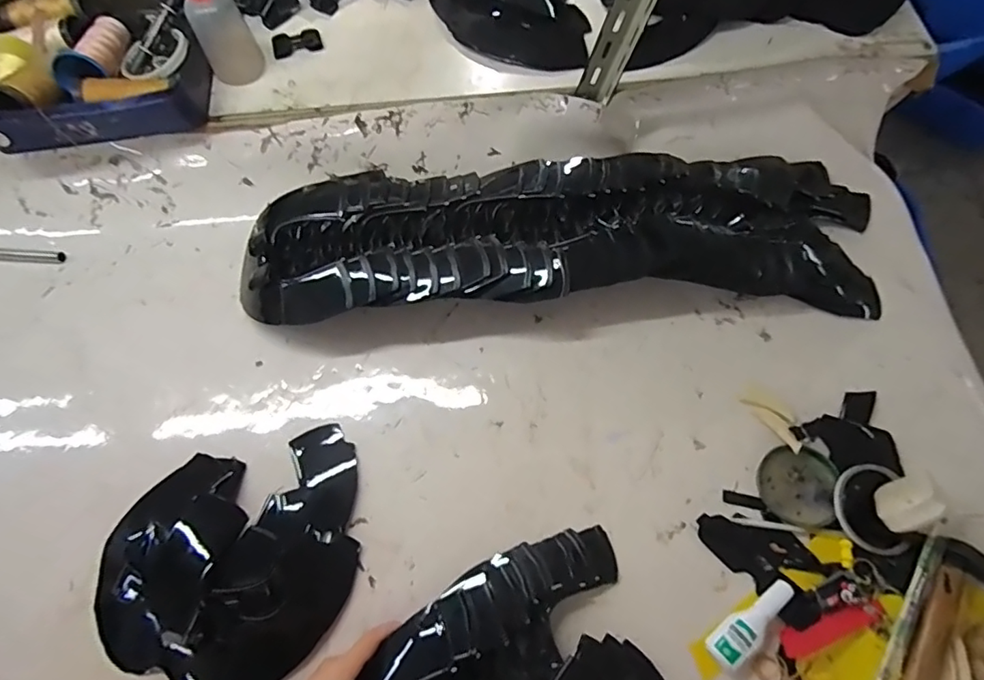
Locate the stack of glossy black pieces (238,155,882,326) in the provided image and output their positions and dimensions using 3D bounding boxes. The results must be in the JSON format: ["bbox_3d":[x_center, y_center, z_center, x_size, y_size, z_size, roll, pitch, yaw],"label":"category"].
[{"bbox_3d":[0.084,-0.125,0.639,0.752,0.079,0.207,-1,66,2],"label":"stack of glossy black pieces"}]

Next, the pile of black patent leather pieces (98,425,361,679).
[{"bbox_3d":[-0.255,0.212,0.516,0.235,0.064,0.229,-12,66,-3],"label":"pile of black patent leather pieces"}]

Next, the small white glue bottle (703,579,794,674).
[{"bbox_3d":[0.240,0.259,0.492,0.096,0.018,0.032,-38,70,-14],"label":"small white glue bottle"}]

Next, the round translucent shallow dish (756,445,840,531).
[{"bbox_3d":[0.308,0.145,0.542,0.071,0.007,0.078,-1,66,2],"label":"round translucent shallow dish"}]

